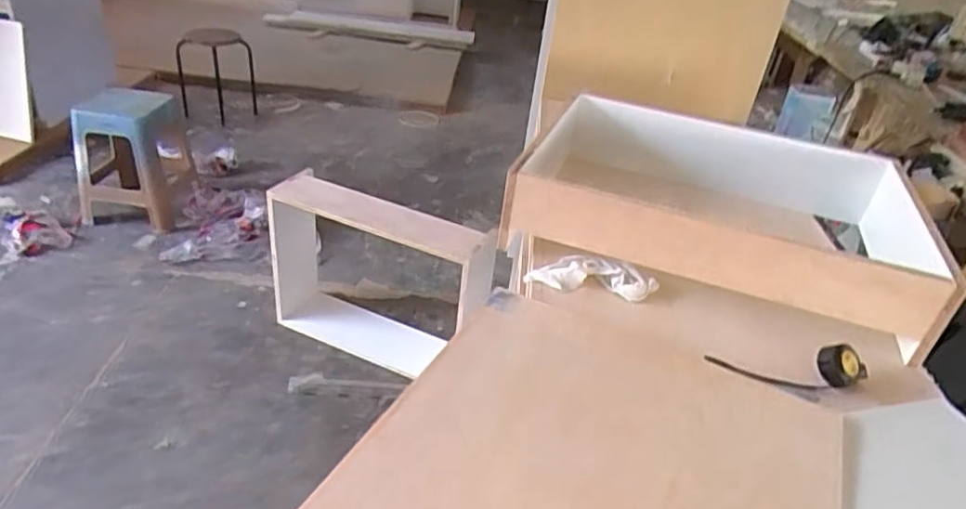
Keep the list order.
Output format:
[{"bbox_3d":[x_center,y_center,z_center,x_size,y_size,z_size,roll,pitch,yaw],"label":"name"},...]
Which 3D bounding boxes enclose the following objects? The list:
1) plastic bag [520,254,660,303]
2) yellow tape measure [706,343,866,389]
[{"bbox_3d":[0.176,0.037,1.026,0.210,0.032,0.058,10,33,8],"label":"plastic bag"},{"bbox_3d":[0.428,0.151,0.873,0.206,0.048,0.054,7,32,3],"label":"yellow tape measure"}]

